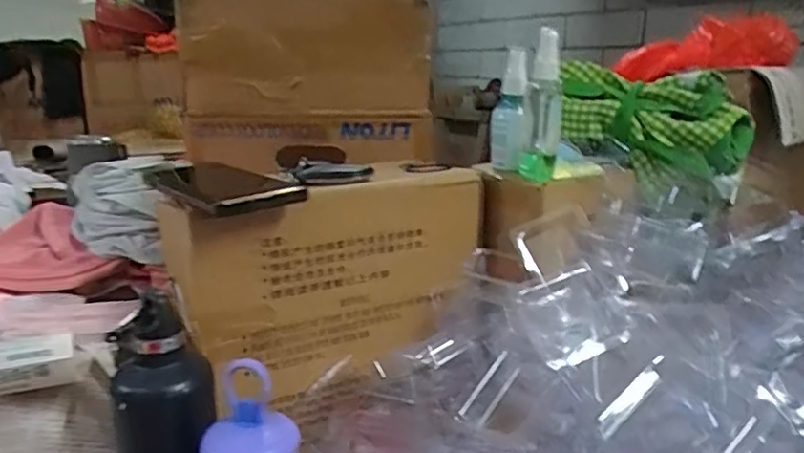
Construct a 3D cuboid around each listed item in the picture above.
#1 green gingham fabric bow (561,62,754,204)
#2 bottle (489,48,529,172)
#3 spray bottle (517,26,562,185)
[{"bbox_3d":[0.252,-0.096,0.639,0.195,0.125,0.086,9,16,27],"label":"green gingham fabric bow"},{"bbox_3d":[0.109,-0.114,0.610,0.038,0.112,0.044,3,15,8],"label":"bottle"},{"bbox_3d":[0.134,-0.113,0.582,0.036,0.138,0.042,5,15,12],"label":"spray bottle"}]

